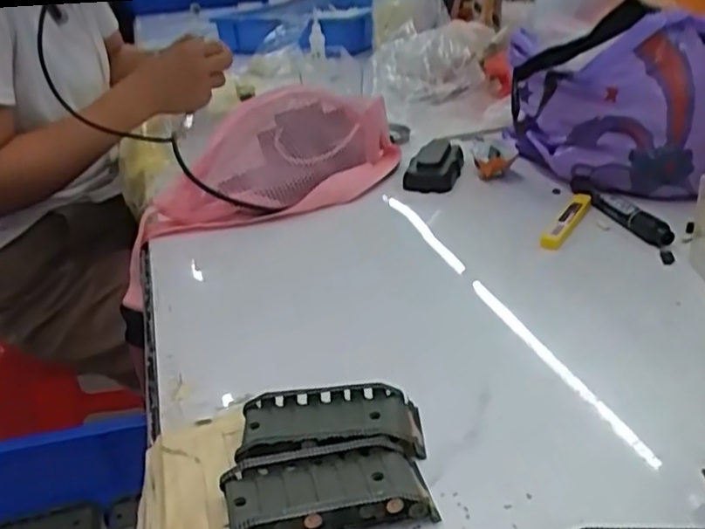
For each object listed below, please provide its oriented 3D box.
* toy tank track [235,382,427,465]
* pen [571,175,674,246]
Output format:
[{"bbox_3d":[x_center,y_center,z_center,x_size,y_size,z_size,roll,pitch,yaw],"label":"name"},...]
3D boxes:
[{"bbox_3d":[-0.011,0.089,0.373,0.096,0.019,0.052,-6,27,-5],"label":"toy tank track"},{"bbox_3d":[0.235,-0.050,0.610,0.016,0.017,0.136,-10,27,-13],"label":"pen"}]

